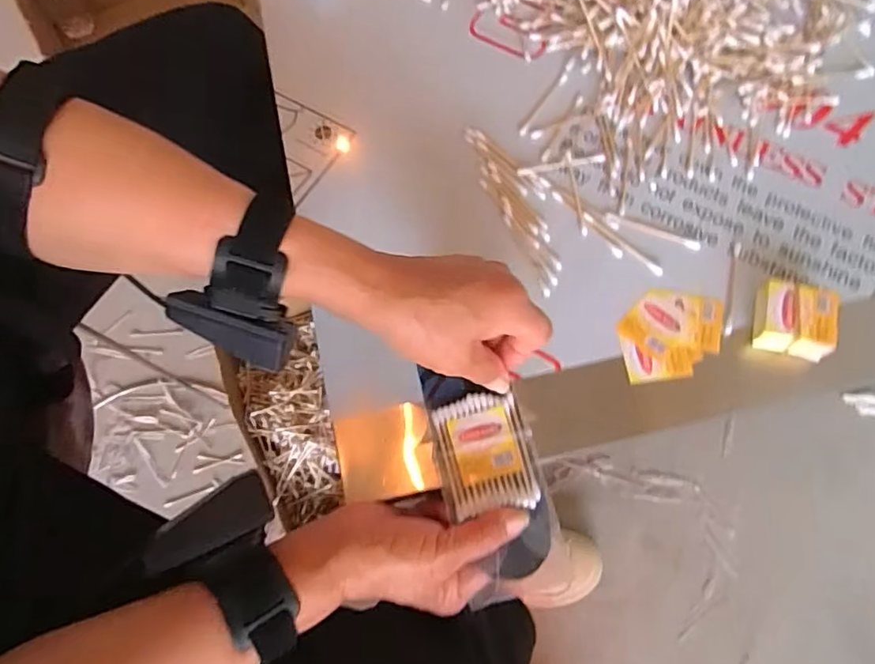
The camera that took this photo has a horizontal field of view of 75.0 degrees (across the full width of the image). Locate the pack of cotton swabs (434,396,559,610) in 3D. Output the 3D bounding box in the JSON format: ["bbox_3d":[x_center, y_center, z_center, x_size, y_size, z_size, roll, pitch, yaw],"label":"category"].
[{"bbox_3d":[0.038,0.100,0.363,0.062,0.007,0.121,-17,71,-5],"label":"pack of cotton swabs"}]

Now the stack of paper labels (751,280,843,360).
[{"bbox_3d":[0.240,-0.008,0.387,0.050,0.025,0.046,15,71,7],"label":"stack of paper labels"}]

